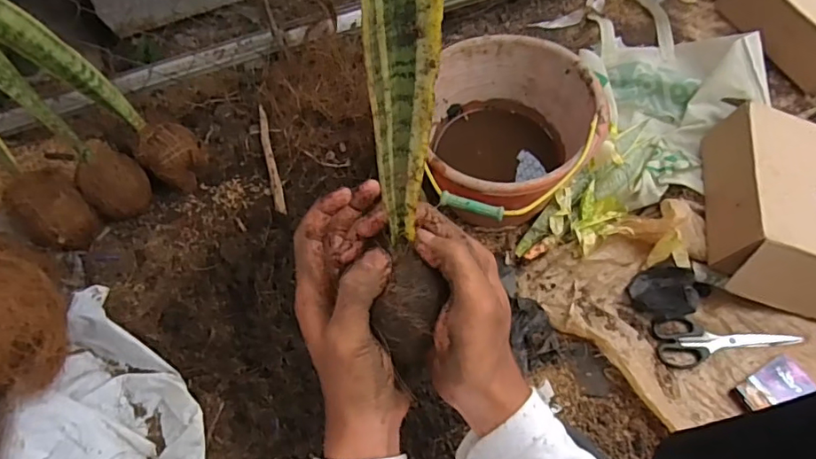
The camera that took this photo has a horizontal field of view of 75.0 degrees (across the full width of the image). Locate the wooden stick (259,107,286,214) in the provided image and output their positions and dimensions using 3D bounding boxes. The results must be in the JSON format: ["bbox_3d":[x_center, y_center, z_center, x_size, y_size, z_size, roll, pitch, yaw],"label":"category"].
[{"bbox_3d":[-0.221,-0.113,0.856,0.016,0.026,0.196,-15,64,-6],"label":"wooden stick"}]

